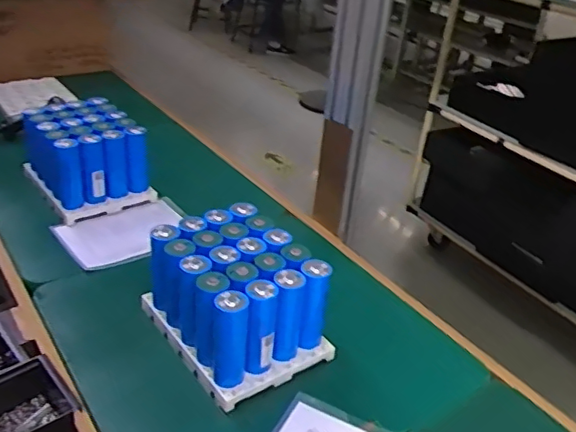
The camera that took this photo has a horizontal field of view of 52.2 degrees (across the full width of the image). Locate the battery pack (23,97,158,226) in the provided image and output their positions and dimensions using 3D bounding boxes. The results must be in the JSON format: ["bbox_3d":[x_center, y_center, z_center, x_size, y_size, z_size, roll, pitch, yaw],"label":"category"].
[{"bbox_3d":[-0.384,-0.112,1.125,0.170,0.145,0.214,-21,39,-36],"label":"battery pack"}]

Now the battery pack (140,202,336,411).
[{"bbox_3d":[-0.068,0.109,0.799,0.167,0.145,0.219,-17,37,-32],"label":"battery pack"}]

